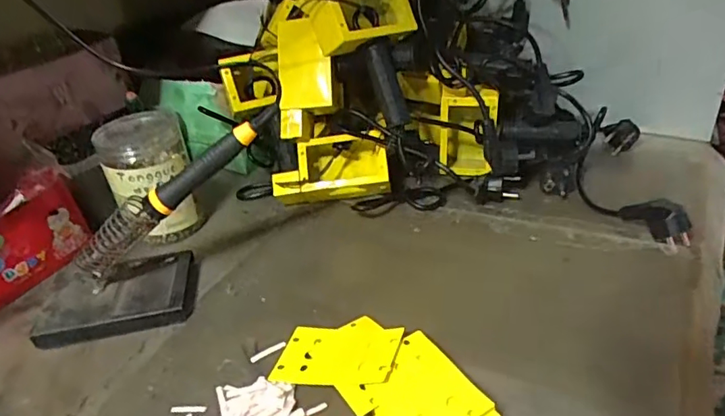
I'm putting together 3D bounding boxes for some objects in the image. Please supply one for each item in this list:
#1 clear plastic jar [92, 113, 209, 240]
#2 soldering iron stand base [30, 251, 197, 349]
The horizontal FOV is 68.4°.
[{"bbox_3d":[-0.225,-0.032,0.580,0.083,0.124,0.086,-6,33,0],"label":"clear plastic jar"},{"bbox_3d":[-0.226,0.080,0.501,0.129,0.023,0.087,-9,33,-4],"label":"soldering iron stand base"}]

